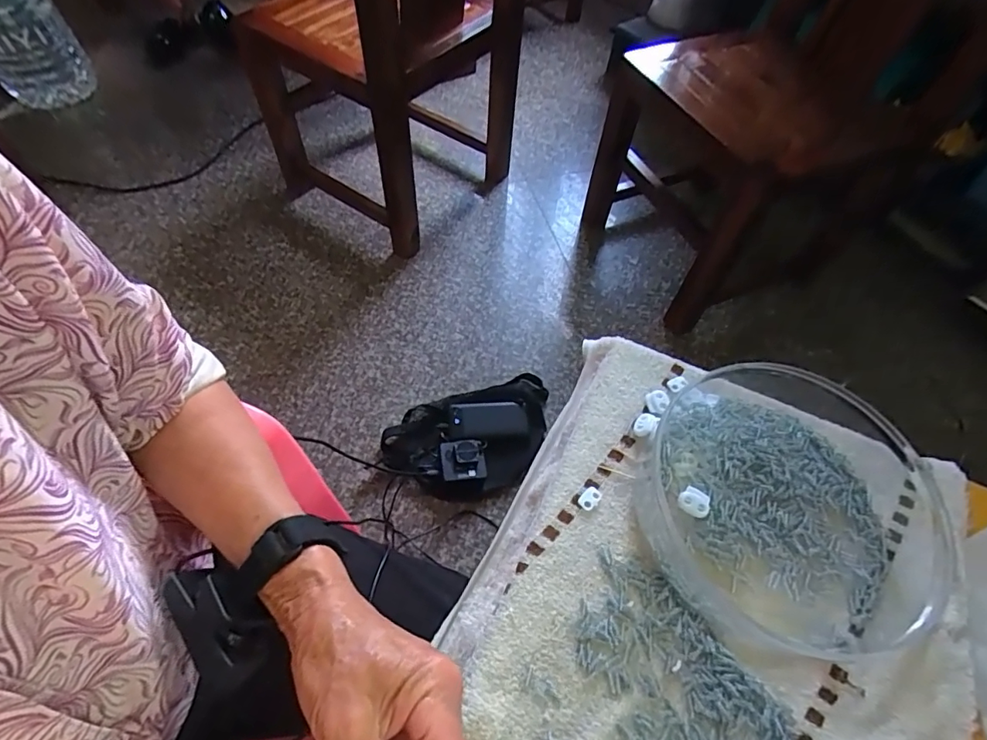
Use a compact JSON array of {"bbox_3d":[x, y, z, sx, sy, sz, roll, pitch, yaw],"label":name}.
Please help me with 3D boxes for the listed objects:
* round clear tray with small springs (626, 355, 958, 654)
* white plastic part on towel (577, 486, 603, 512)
[{"bbox_3d":[0.233,0.094,0.372,0.223,0.052,0.210,1,57,-2],"label":"round clear tray with small springs"},{"bbox_3d":[0.075,0.099,0.390,0.013,0.004,0.020,40,64,21],"label":"white plastic part on towel"}]

